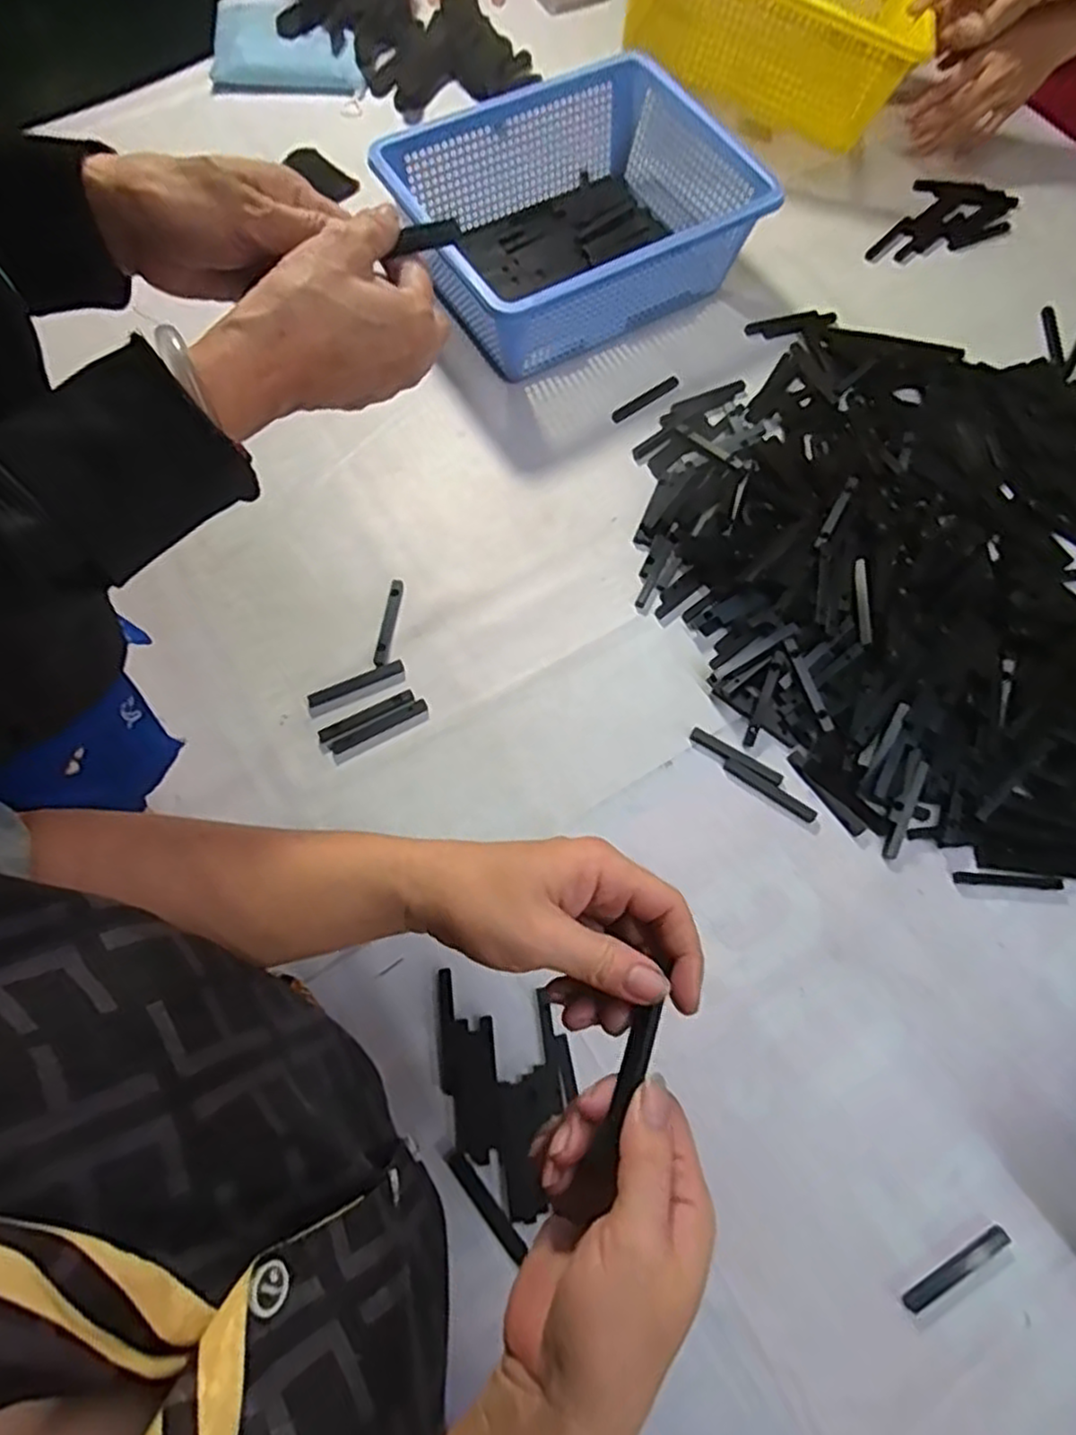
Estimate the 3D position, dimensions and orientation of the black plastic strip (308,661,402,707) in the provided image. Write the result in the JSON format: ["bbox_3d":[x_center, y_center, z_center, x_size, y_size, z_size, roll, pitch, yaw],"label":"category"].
[{"bbox_3d":[-0.139,-0.026,0.543,0.075,0.004,0.011,-23,72,-11],"label":"black plastic strip"}]

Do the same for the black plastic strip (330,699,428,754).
[{"bbox_3d":[-0.120,0.007,0.534,0.077,0.004,0.010,-27,73,-13],"label":"black plastic strip"}]

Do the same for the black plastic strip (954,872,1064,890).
[{"bbox_3d":[0.342,0.118,0.512,0.077,0.004,0.008,5,69,-1],"label":"black plastic strip"}]

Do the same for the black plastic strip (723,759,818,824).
[{"bbox_3d":[0.174,0.054,0.530,0.074,0.006,0.010,34,71,10],"label":"black plastic strip"}]

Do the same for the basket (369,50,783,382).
[{"bbox_3d":[0.041,-0.478,0.676,0.308,0.100,0.241,-28,73,-13],"label":"basket"}]

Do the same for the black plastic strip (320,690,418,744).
[{"bbox_3d":[-0.130,-0.001,0.539,0.075,0.004,0.011,-25,72,-12],"label":"black plastic strip"}]

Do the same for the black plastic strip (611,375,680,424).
[{"bbox_3d":[0.103,-0.302,0.669,0.078,0.004,0.013,-35,75,-15],"label":"black plastic strip"}]

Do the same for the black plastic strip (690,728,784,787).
[{"bbox_3d":[0.152,0.030,0.540,0.075,0.004,0.012,30,70,8],"label":"black plastic strip"}]

